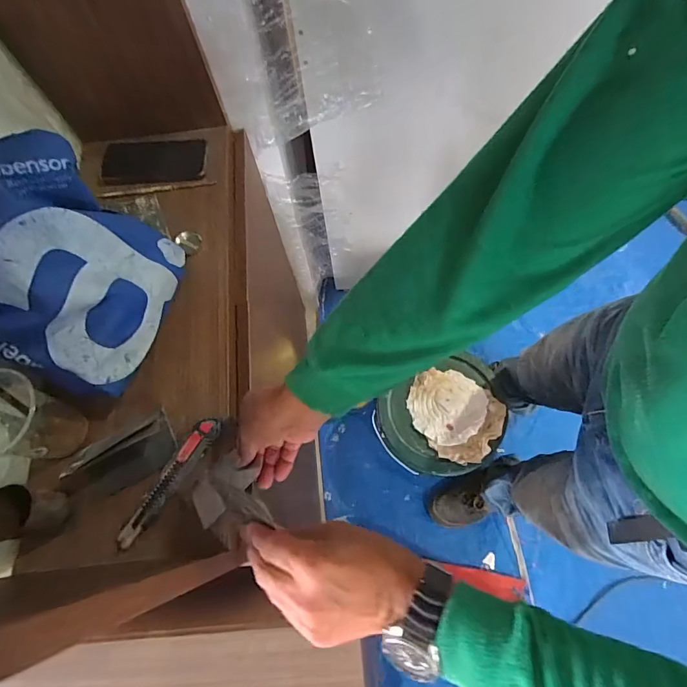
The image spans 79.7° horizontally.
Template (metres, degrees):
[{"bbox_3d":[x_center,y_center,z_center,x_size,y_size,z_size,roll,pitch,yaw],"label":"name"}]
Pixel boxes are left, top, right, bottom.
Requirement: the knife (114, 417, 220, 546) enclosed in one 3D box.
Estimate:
[{"bbox_3d":[-0.205,0.164,0.491,0.030,0.019,0.168,30,73,14],"label":"knife"}]

